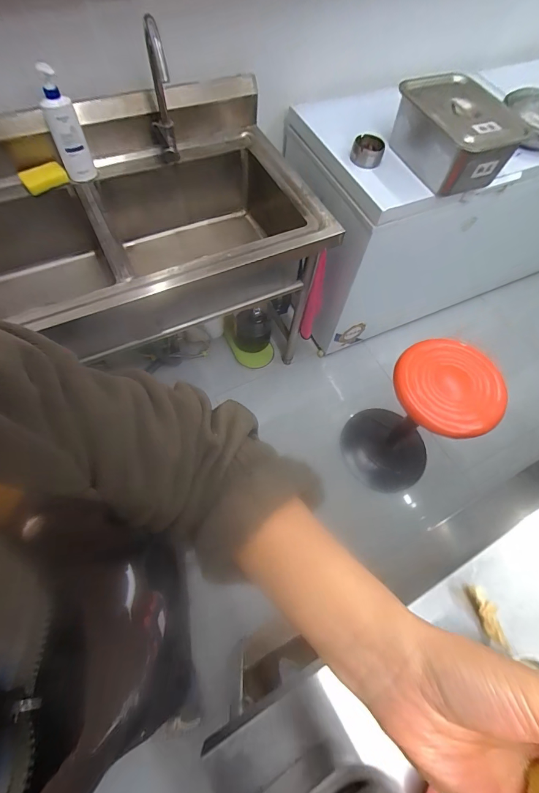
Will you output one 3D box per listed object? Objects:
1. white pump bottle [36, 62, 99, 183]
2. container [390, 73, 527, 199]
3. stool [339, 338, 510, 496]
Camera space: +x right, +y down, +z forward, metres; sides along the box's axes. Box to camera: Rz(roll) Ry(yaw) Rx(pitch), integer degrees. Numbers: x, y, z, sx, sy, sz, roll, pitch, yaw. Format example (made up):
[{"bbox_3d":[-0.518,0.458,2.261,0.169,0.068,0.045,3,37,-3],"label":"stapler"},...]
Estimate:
[{"bbox_3d":[-0.492,-0.641,0.847,0.072,0.235,0.040,-22,67,-14],"label":"white pump bottle"},{"bbox_3d":[0.520,-0.754,1.024,0.243,0.166,0.332,-22,67,-14],"label":"container"},{"bbox_3d":[0.490,0.099,1.219,0.302,0.568,0.302,-39,72,-20],"label":"stool"}]

